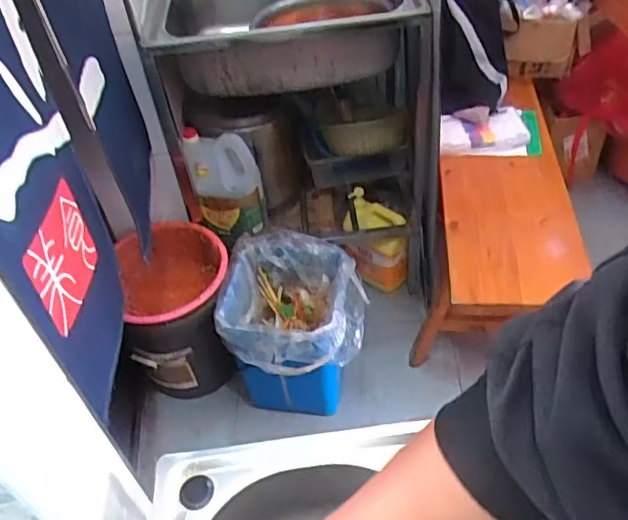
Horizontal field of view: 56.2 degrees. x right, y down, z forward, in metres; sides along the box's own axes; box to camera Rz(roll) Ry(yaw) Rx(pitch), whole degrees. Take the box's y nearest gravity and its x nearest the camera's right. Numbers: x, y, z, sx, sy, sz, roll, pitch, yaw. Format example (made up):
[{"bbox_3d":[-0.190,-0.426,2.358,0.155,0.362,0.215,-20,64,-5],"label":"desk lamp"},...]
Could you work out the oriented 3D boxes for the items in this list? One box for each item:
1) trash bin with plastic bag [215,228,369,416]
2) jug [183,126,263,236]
[{"bbox_3d":[-0.037,0.177,1.441,0.314,0.390,0.295,5,46,11],"label":"trash bin with plastic bag"},{"bbox_3d":[-0.219,-0.193,1.460,0.172,0.245,0.105,-4,45,3],"label":"jug"}]

